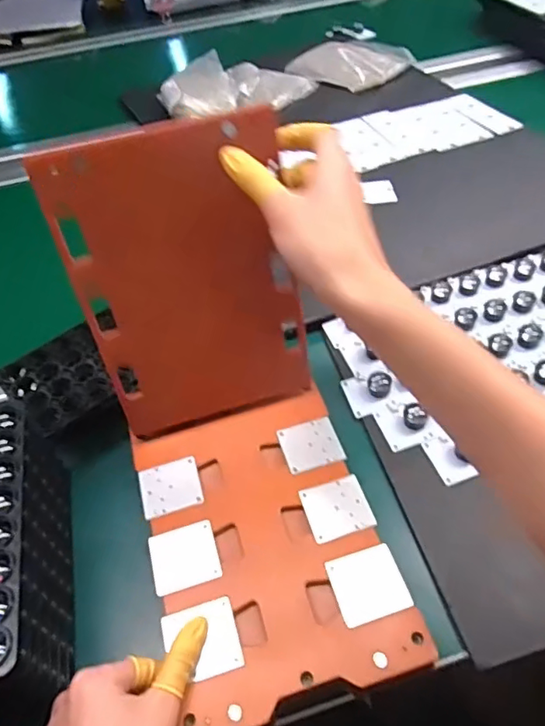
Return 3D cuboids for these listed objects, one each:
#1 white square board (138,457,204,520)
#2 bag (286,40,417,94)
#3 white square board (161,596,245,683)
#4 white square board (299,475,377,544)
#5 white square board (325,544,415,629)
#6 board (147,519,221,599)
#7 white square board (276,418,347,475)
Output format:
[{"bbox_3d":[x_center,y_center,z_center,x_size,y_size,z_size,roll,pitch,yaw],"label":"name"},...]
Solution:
[{"bbox_3d":[-0.083,0.101,0.444,0.047,0.004,0.046,-15,50,-7],"label":"white square board"},{"bbox_3d":[0.141,-0.544,0.985,0.182,0.034,0.181,34,60,29],"label":"bag"},{"bbox_3d":[-0.047,0.185,0.365,0.048,0.004,0.046,-14,50,-9],"label":"white square board"},{"bbox_3d":[0.049,0.112,0.421,0.047,0.004,0.046,-15,50,-7],"label":"white square board"},{"bbox_3d":[0.067,0.154,0.383,0.048,0.004,0.047,-16,50,-7],"label":"white square board"},{"bbox_3d":[-0.065,0.143,0.404,0.048,0.004,0.045,-16,50,-8],"label":"board"},{"bbox_3d":[0.032,0.069,0.460,0.047,0.005,0.045,-15,50,-7],"label":"white square board"}]

